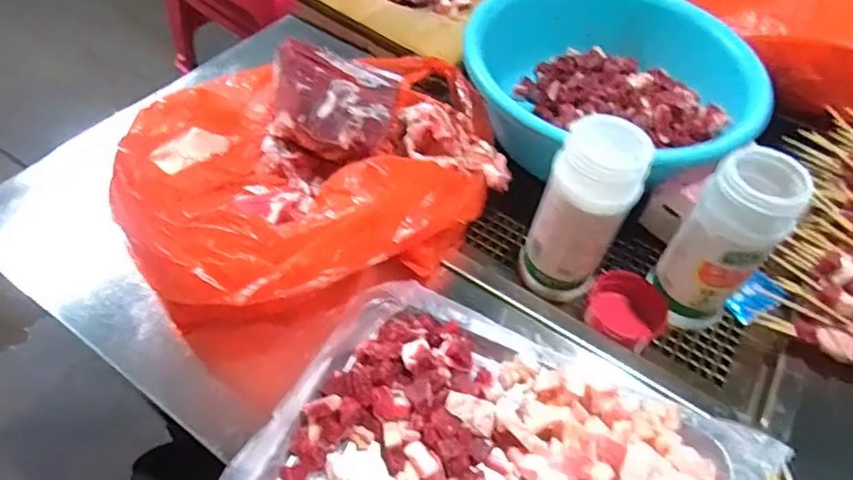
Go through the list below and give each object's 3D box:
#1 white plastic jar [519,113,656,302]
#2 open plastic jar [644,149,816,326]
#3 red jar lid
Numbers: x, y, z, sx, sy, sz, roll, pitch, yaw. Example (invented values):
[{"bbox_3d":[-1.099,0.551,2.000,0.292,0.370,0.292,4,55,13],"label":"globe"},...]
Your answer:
[{"bbox_3d":[0.123,-0.018,0.443,0.063,0.152,0.065,2,52,-2],"label":"white plastic jar"},{"bbox_3d":[0.231,0.005,0.433,0.065,0.162,0.064,2,52,-2],"label":"open plastic jar"},{"bbox_3d":[0.173,0.061,0.480,0.068,0.036,0.068,2,52,-2],"label":"red jar lid"}]

